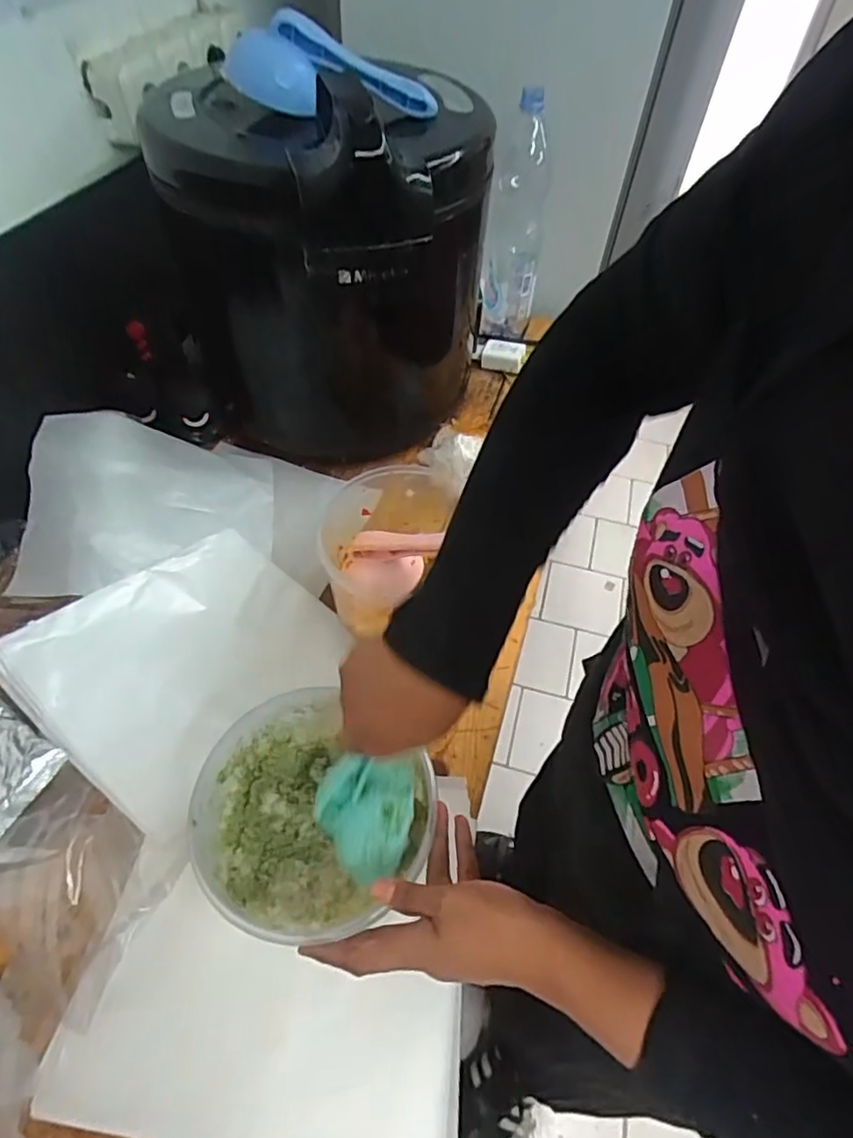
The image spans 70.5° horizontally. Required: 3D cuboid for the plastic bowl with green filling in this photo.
[{"bbox_3d":[-0.086,0.191,0.478,0.170,0.101,0.164,1,52,-2],"label":"plastic bowl with green filling"}]

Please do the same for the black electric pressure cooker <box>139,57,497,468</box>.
[{"bbox_3d":[-0.122,-0.386,0.770,0.365,0.403,0.355,1,52,-2],"label":"black electric pressure cooker"}]

